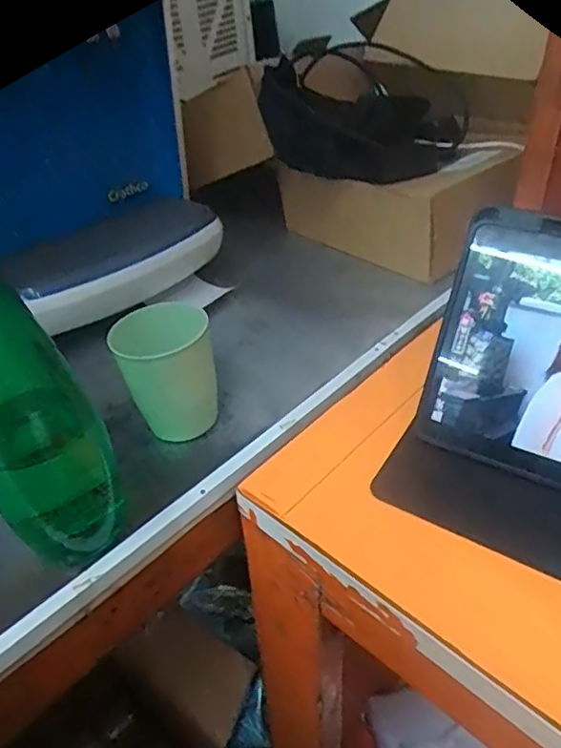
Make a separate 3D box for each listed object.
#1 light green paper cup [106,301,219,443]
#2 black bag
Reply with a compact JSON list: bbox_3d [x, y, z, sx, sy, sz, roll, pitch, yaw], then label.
[{"bbox_3d":[-0.088,0.003,0.468,0.071,0.095,0.072,-3,38,2],"label":"light green paper cup"},{"bbox_3d":[0.104,-0.315,0.690,0.224,0.105,0.212,4,39,11],"label":"black bag"}]

